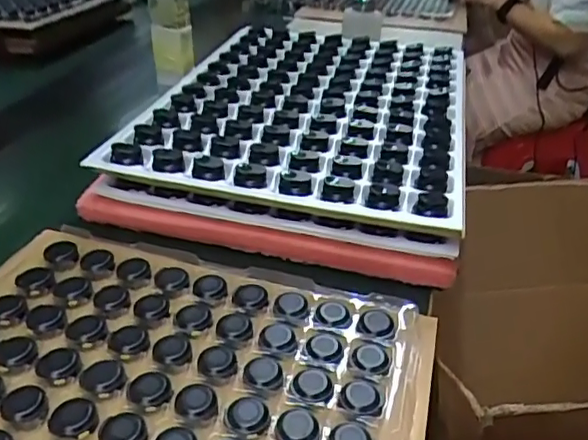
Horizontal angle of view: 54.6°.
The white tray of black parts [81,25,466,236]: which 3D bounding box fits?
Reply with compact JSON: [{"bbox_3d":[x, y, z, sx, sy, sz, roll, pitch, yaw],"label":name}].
[{"bbox_3d":[0.018,-0.156,0.723,0.387,0.053,0.489,8,34,12],"label":"white tray of black parts"}]

